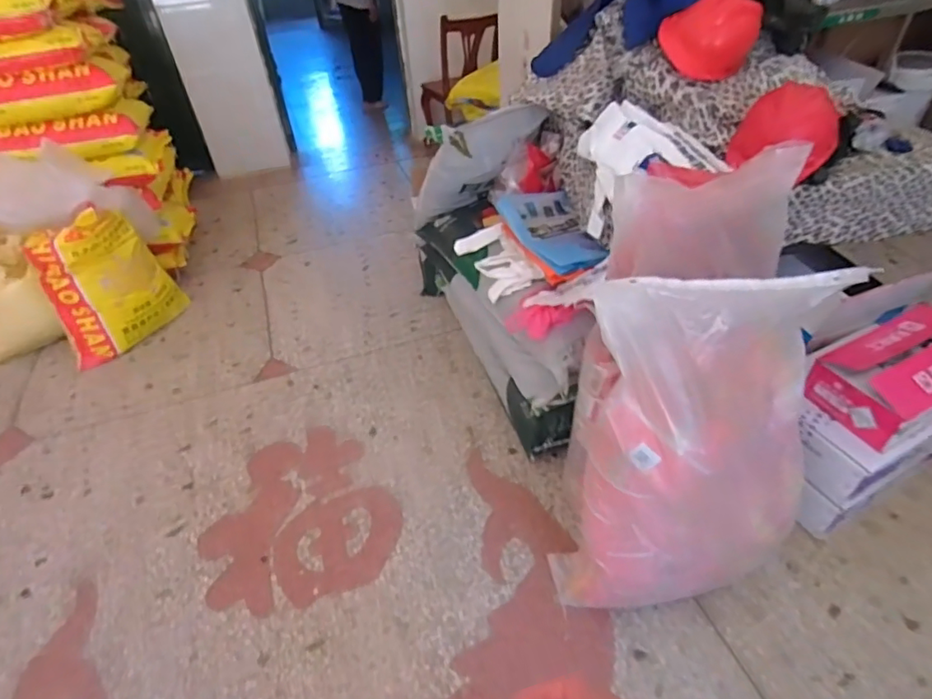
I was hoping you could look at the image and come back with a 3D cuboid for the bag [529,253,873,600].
[{"bbox_3d":[0.470,0.216,1.057,0.496,0.740,0.285,-10,42,-7],"label":"bag"}]

